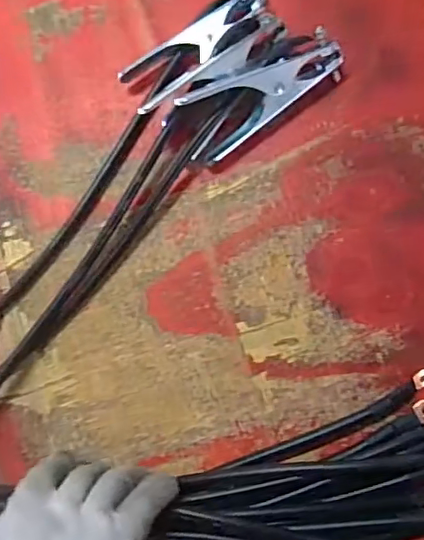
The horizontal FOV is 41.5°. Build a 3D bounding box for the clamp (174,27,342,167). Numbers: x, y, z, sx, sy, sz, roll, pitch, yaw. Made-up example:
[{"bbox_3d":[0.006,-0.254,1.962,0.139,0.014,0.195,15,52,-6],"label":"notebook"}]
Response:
[{"bbox_3d":[0.042,-0.142,0.447,0.132,0.029,0.051,-29,80,2],"label":"clamp"}]

